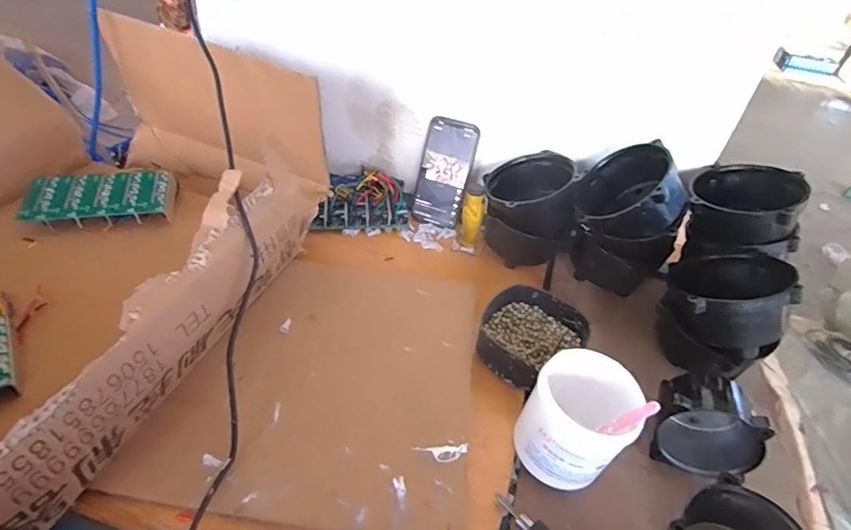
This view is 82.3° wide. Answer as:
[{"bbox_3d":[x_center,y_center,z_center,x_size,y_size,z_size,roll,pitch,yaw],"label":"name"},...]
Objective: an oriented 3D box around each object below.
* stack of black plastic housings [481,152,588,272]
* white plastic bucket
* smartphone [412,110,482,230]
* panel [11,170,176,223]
[{"bbox_3d":[0.152,-0.081,0.702,0.137,0.140,0.116,13,41,6],"label":"stack of black plastic housings"},{"bbox_3d":[0.146,0.149,0.471,0.093,0.097,0.094,5,40,-4],"label":"white plastic bucket"},{"bbox_3d":[0.030,-0.144,0.760,0.077,0.164,0.018,18,14,10],"label":"smartphone"},{"bbox_3d":[-0.414,-0.083,0.623,0.162,0.038,0.081,-4,42,-14],"label":"panel"}]

